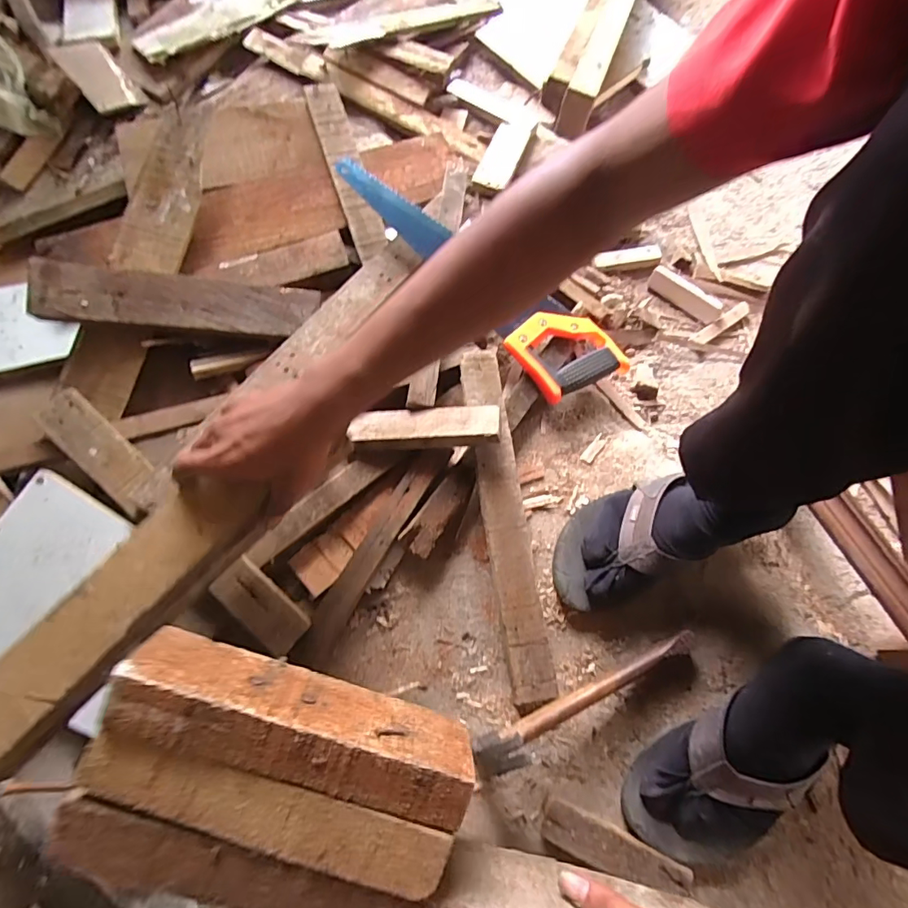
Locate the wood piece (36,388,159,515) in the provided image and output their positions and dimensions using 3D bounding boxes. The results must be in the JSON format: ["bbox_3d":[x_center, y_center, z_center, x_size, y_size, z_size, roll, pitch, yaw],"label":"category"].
[{"bbox_3d":[-0.372,-0.003,0.511,0.163,0.023,0.049,39,74,12],"label":"wood piece"}]

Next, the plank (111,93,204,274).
[{"bbox_3d":[-0.365,-0.350,0.619,0.083,0.015,0.256,4,80,-3],"label":"plank"}]

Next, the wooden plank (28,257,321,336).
[{"bbox_3d":[-0.325,-0.180,0.572,0.311,0.018,0.068,4,84,-12],"label":"wooden plank"}]

